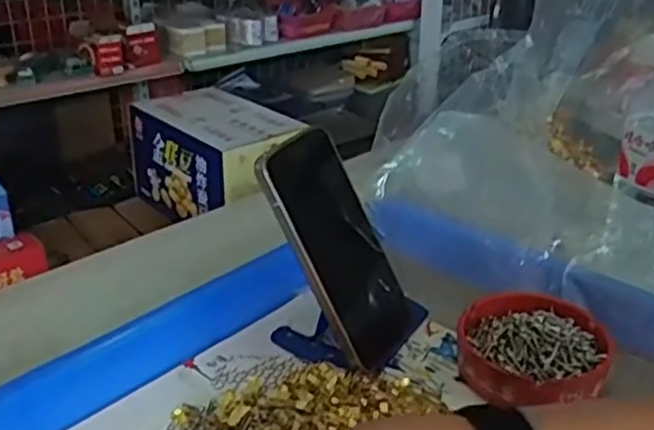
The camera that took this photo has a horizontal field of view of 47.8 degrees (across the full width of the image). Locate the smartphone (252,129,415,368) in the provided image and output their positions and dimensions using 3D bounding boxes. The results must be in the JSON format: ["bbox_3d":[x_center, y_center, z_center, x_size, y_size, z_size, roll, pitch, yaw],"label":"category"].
[{"bbox_3d":[0.005,0.017,0.496,0.017,0.143,0.078,-19,13,38],"label":"smartphone"}]

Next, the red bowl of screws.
[{"bbox_3d":[0.134,0.087,0.482,0.093,0.030,0.095,1,27,0],"label":"red bowl of screws"}]

